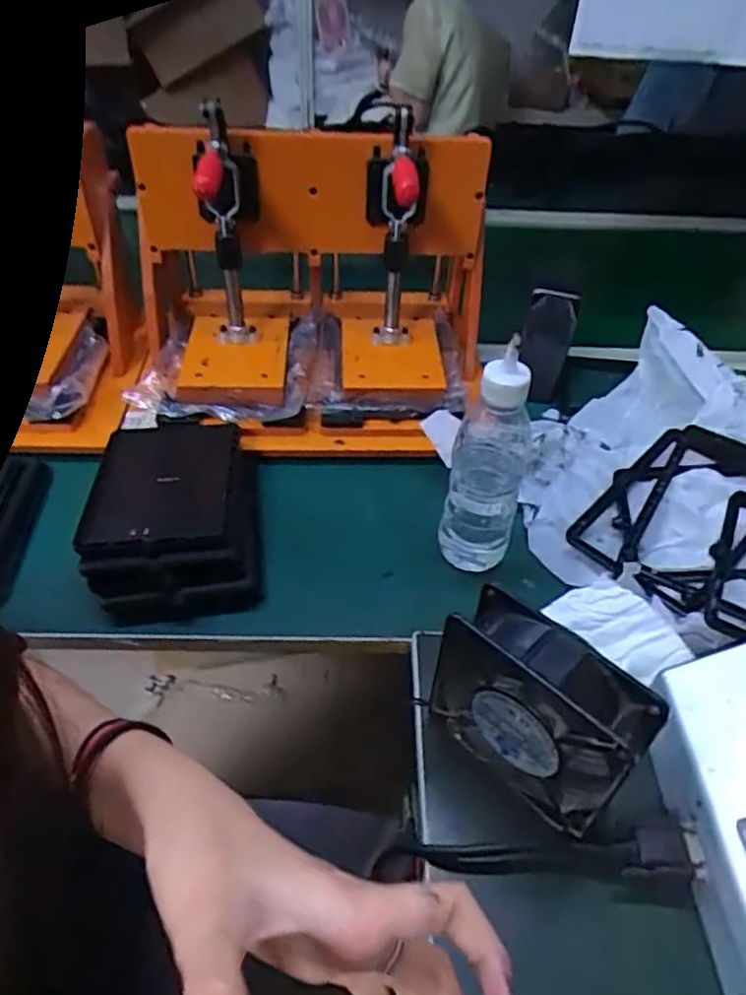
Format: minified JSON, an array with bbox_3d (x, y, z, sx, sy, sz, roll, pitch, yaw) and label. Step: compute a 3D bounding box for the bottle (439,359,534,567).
[{"bbox_3d":[0.089,-0.021,0.516,0.055,0.180,0.053,10,44,7],"label":"bottle"}]

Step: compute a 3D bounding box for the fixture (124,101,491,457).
[{"bbox_3d":[-0.062,-0.213,0.650,0.345,0.241,0.234,5,44,3],"label":"fixture"}]

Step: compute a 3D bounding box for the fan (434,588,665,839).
[{"bbox_3d":[0.096,0.126,0.394,0.045,0.112,0.118,-32,53,-31],"label":"fan"}]

